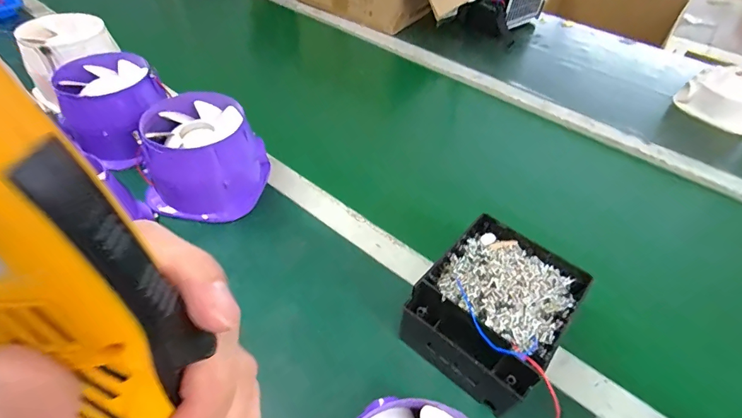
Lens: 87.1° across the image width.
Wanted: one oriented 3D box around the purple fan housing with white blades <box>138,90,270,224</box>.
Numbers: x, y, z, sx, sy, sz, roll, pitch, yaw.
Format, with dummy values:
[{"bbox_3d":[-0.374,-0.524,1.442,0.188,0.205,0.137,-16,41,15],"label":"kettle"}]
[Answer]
[{"bbox_3d":[-0.195,-0.066,0.470,0.127,0.086,0.129,-8,49,-12],"label":"purple fan housing with white blades"}]

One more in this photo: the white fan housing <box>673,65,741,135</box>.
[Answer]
[{"bbox_3d":[0.630,-0.198,0.688,0.093,0.075,0.133,-33,58,-30],"label":"white fan housing"}]

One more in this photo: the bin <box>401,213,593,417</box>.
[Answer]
[{"bbox_3d":[0.115,0.093,0.374,0.120,0.067,0.149,33,53,24],"label":"bin"}]

